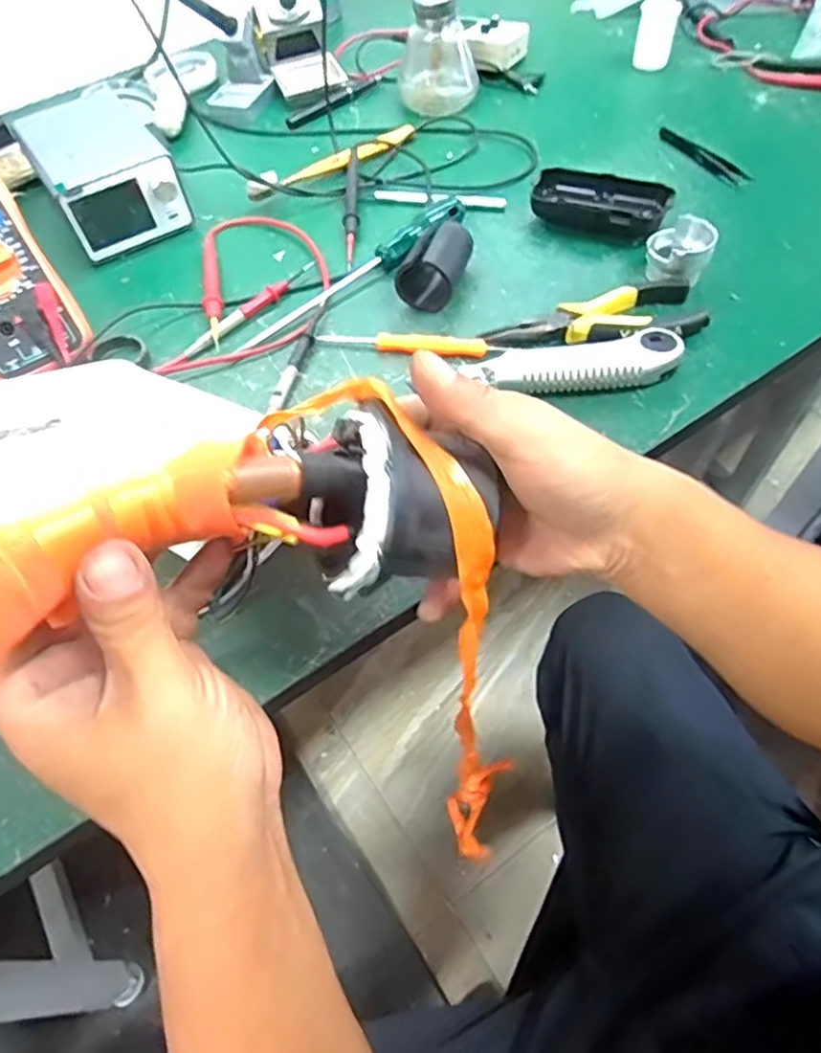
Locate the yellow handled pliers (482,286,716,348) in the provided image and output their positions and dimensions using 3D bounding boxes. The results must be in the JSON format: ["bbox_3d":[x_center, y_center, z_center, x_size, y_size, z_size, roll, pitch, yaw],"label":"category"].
[{"bbox_3d":[0.129,-0.144,0.451,0.153,0.017,0.051,-14,57,-5],"label":"yellow handled pliers"}]

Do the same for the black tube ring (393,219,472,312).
[{"bbox_3d":[0.020,-0.195,0.478,0.041,0.043,0.067,19,60,15],"label":"black tube ring"}]

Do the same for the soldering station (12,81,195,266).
[{"bbox_3d":[-0.274,-0.313,0.566,0.097,0.064,0.165,-31,60,-16],"label":"soldering station"}]

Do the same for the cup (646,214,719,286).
[{"bbox_3d":[0.197,-0.199,0.469,0.045,0.037,0.046,-2,57,3],"label":"cup"}]

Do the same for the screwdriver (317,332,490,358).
[{"bbox_3d":[-0.007,-0.131,0.458,0.123,0.012,0.014,7,58,8],"label":"screwdriver"}]

